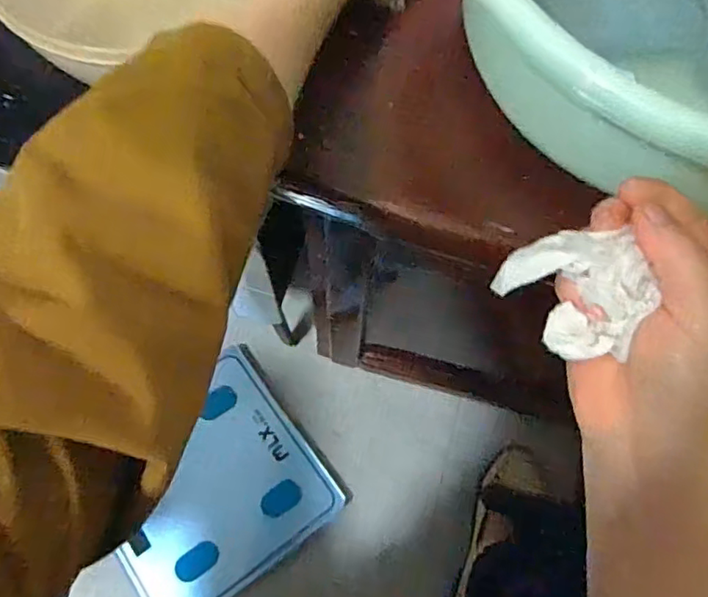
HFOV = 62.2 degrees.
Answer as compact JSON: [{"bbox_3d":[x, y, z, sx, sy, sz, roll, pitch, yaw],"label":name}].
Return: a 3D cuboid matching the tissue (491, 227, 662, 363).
[{"bbox_3d":[0.100,-0.004,0.272,0.062,0.039,0.045,23,71,7],"label":"tissue"}]

